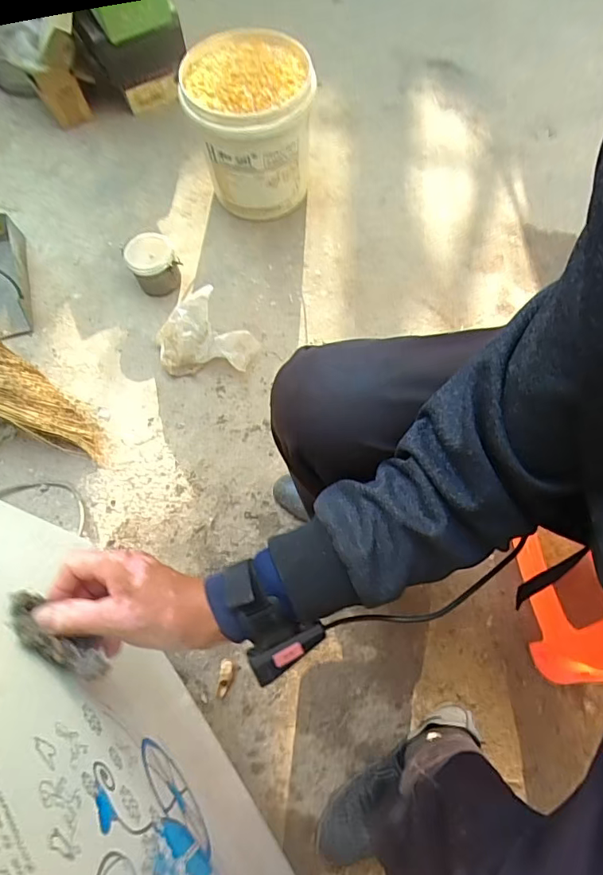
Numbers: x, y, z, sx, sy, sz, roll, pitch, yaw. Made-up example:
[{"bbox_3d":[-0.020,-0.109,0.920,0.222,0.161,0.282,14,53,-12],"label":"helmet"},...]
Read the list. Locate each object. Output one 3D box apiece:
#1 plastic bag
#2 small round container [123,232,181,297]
[{"bbox_3d":[-0.189,-0.200,0.950,0.193,0.133,0.114,-3,67,2],"label":"plastic bag"},{"bbox_3d":[-0.319,-0.376,1.050,0.097,0.109,0.102,-1,67,3],"label":"small round container"}]

